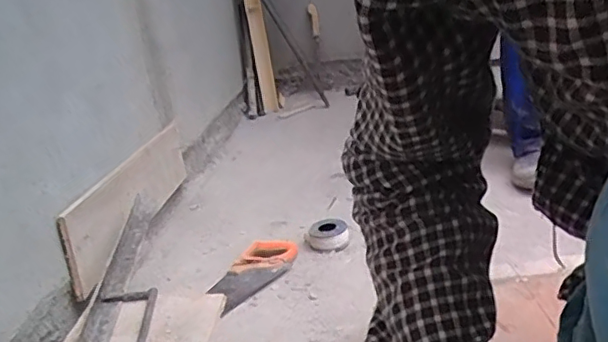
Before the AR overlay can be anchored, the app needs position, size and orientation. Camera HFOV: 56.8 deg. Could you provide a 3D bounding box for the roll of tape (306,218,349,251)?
[{"bbox_3d":[0.053,0.145,1.251,0.090,0.052,0.090,-14,18,4],"label":"roll of tape"}]

